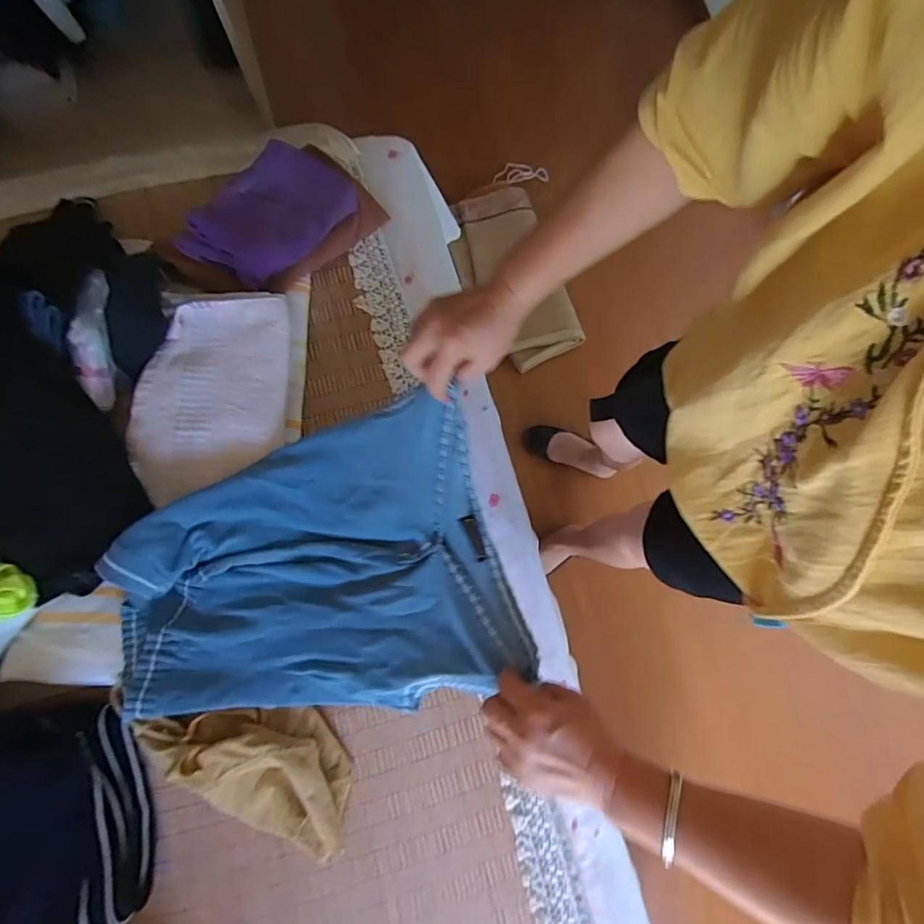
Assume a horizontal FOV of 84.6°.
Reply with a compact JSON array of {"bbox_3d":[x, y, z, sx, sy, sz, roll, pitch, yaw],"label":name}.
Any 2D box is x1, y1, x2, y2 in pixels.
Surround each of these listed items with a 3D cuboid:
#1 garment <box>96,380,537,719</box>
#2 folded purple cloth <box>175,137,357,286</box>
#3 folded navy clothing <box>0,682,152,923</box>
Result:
[{"bbox_3d":[-0.178,0.129,0.534,0.418,0.147,0.297,-17,81,-4],"label":"garment"},{"bbox_3d":[-0.261,-0.340,0.691,0.145,0.054,0.222,33,80,4],"label":"folded purple cloth"},{"bbox_3d":[-0.532,0.404,0.534,0.328,0.080,0.282,-17,81,-4],"label":"folded navy clothing"}]

